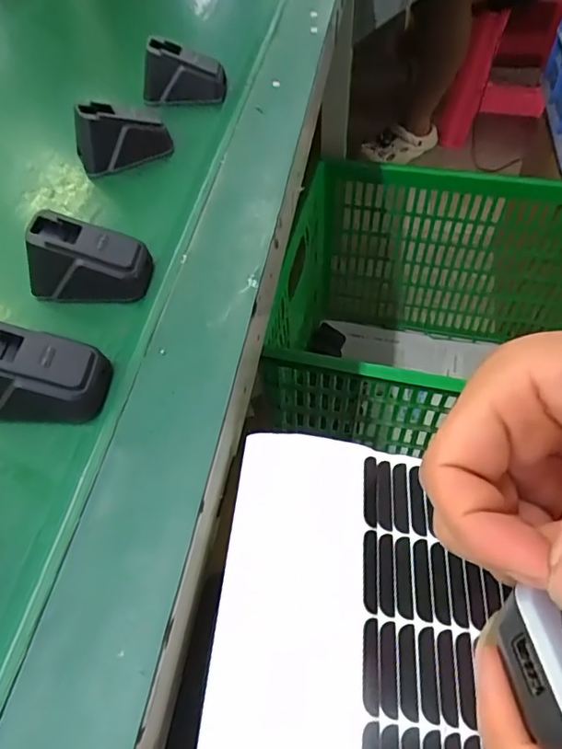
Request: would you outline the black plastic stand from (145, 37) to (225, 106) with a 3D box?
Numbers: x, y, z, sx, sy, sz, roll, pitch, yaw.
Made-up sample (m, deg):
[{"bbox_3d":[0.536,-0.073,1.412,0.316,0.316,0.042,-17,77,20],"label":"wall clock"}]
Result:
[{"bbox_3d":[-0.084,-0.257,0.445,0.068,0.040,0.031,-1,55,2],"label":"black plastic stand"}]

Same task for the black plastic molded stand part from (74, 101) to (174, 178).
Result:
[{"bbox_3d":[-0.121,-0.182,0.394,0.067,0.039,0.030,-24,57,-14],"label":"black plastic molded stand part"}]

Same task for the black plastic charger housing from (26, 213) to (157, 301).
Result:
[{"bbox_3d":[-0.116,-0.069,0.313,0.062,0.040,0.041,4,55,6],"label":"black plastic charger housing"}]

